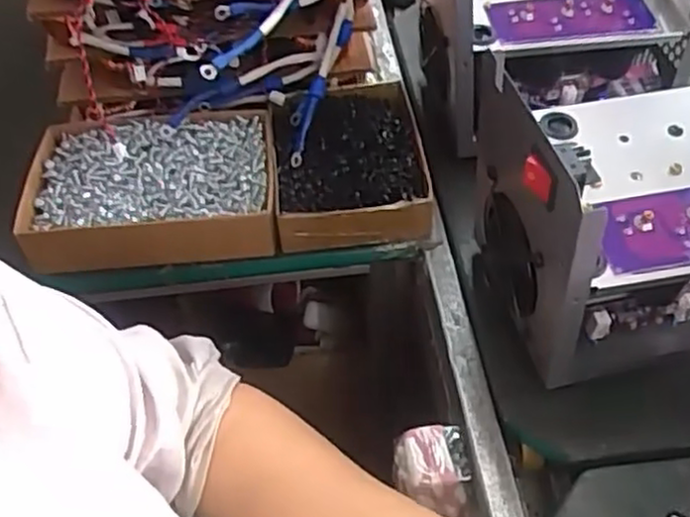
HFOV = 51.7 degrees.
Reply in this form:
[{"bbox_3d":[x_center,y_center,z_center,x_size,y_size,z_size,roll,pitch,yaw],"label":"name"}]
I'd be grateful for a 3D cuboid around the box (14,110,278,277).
[{"bbox_3d":[-0.171,-0.060,0.634,0.218,0.049,0.147,-6,49,-1],"label":"box"}]

